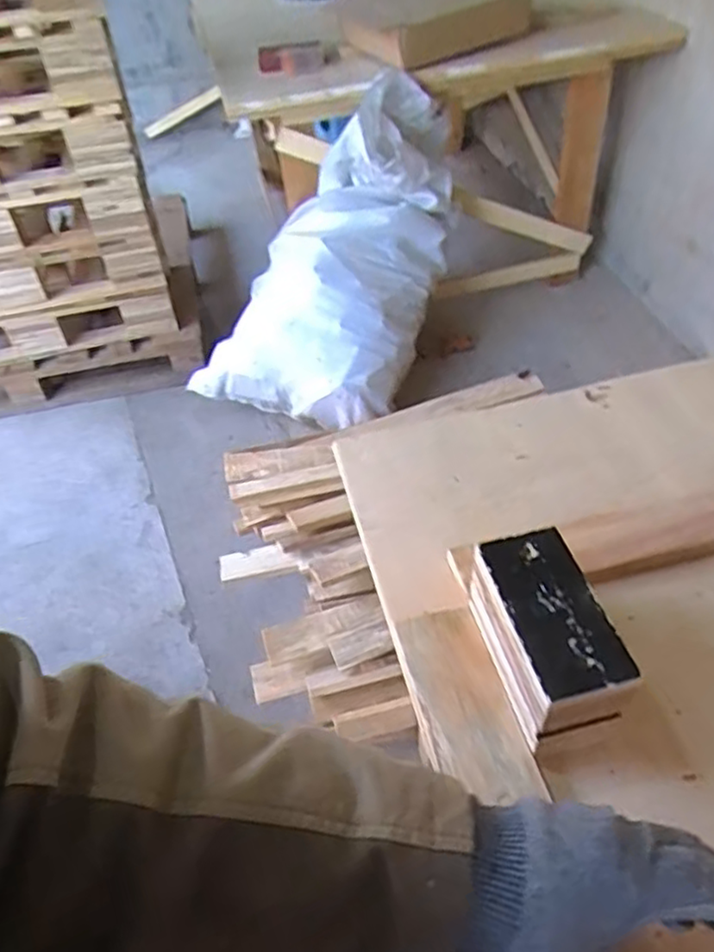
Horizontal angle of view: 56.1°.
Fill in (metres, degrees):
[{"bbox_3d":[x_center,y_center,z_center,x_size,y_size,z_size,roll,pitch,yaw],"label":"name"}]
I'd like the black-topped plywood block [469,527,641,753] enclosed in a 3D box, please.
[{"bbox_3d":[0.122,0.108,0.444,0.064,0.080,0.125,-13,46,-6],"label":"black-topped plywood block"}]

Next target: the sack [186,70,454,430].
[{"bbox_3d":[-0.014,-0.474,1.532,0.377,0.334,0.752,15,83,56],"label":"sack"}]

